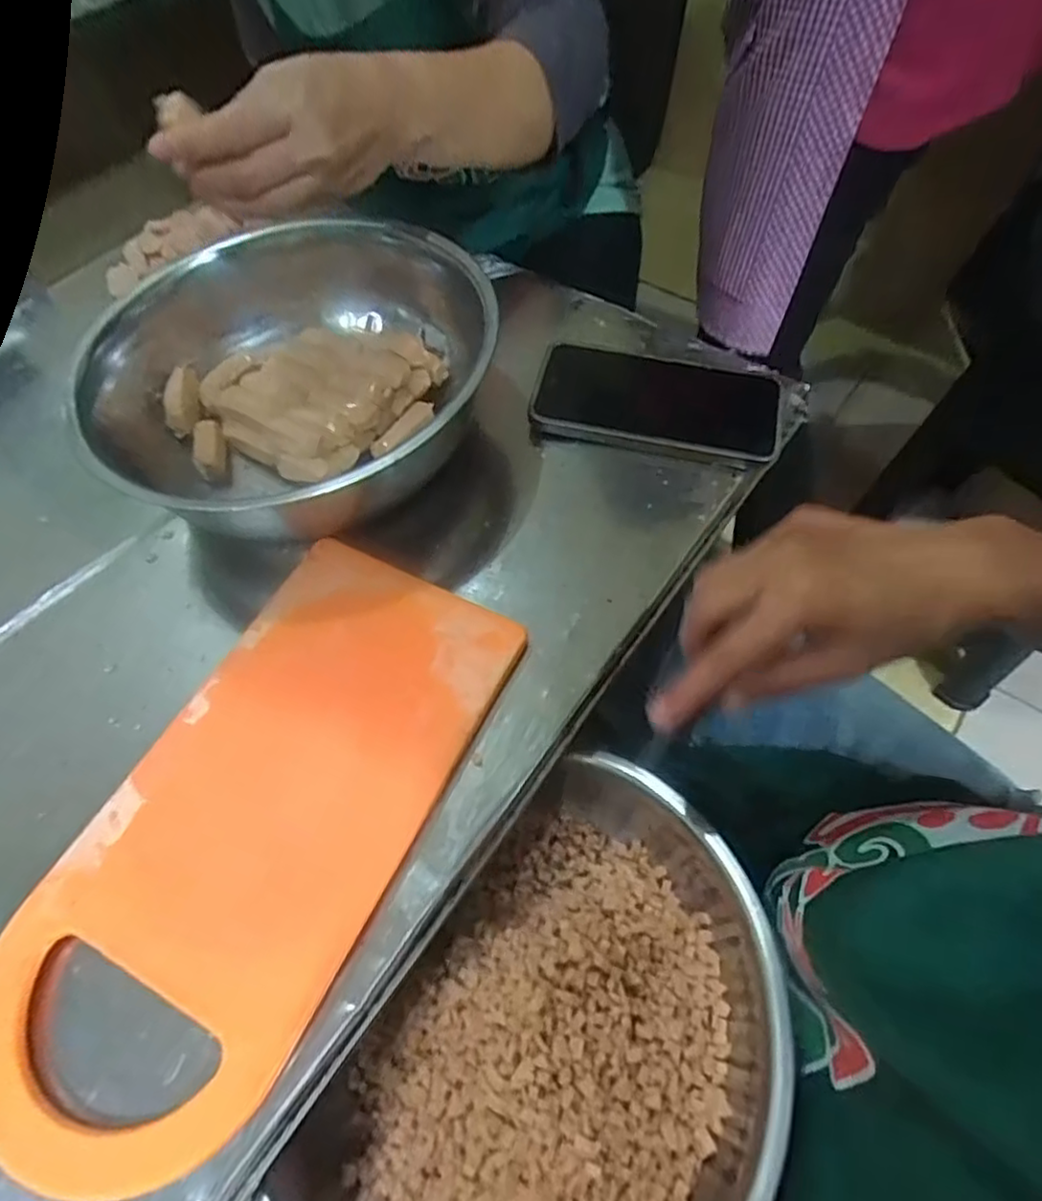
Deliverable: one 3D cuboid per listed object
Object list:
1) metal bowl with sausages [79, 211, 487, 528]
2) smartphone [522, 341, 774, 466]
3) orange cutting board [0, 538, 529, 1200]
[{"bbox_3d":[-0.136,-0.137,0.432,0.237,0.085,0.221,-2,59,3],"label":"metal bowl with sausages"},{"bbox_3d":[0.092,-0.137,0.459,0.164,0.017,0.079,10,60,9],"label":"smartphone"},{"bbox_3d":[-0.127,0.106,0.328,0.141,0.018,0.294,24,63,17],"label":"orange cutting board"}]

